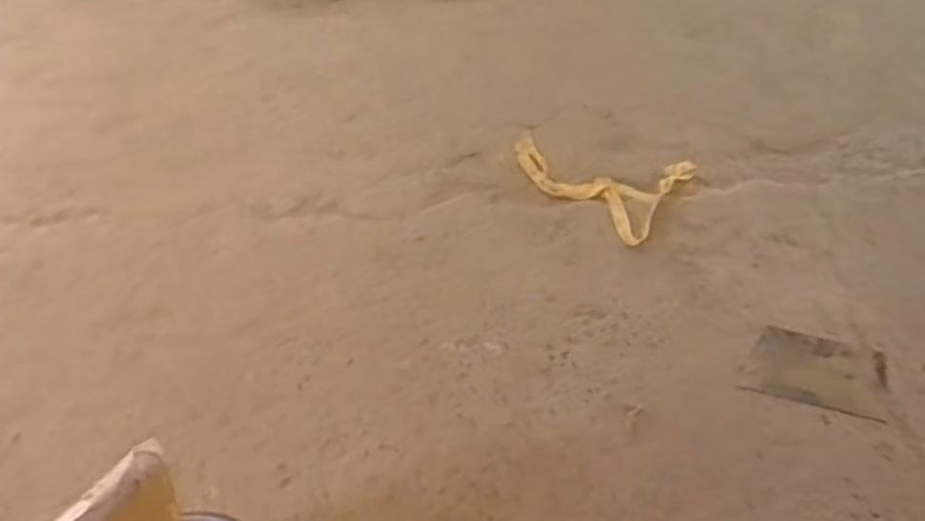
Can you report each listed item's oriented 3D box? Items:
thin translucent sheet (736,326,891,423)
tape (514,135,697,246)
[{"bbox_3d":[0.364,0.114,0.748,0.139,0.007,0.073,15,64,5],"label":"thin translucent sheet"},{"bbox_3d":[0.162,-0.115,0.869,0.188,0.016,0.135,34,68,16],"label":"tape"}]

